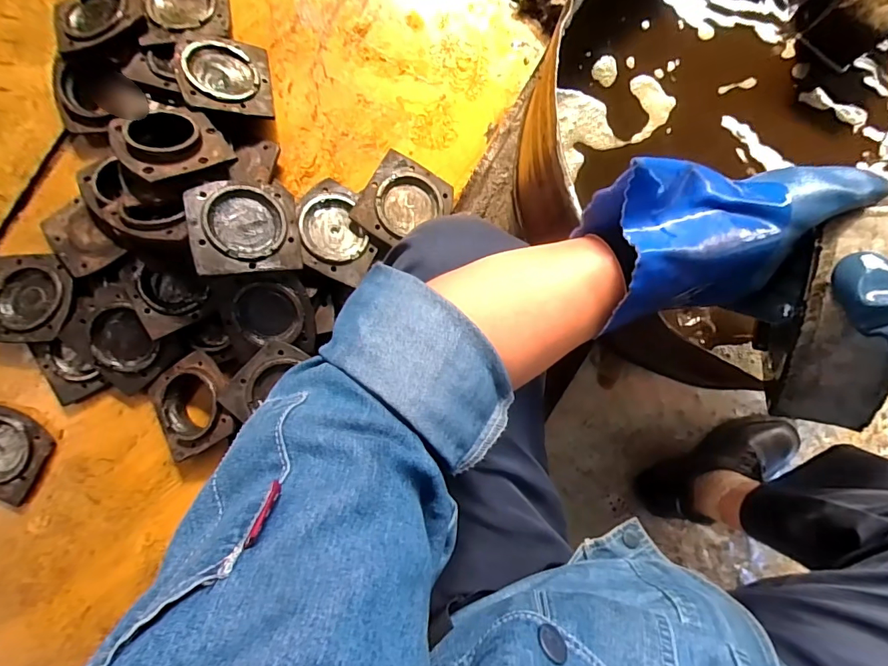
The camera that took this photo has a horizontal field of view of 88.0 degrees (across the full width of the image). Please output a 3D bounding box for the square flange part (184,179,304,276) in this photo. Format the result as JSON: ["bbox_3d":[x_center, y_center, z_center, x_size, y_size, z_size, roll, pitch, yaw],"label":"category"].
[{"bbox_3d":[-0.345,-0.182,0.799,0.171,0.032,0.162,-11,85,-18],"label":"square flange part"}]

